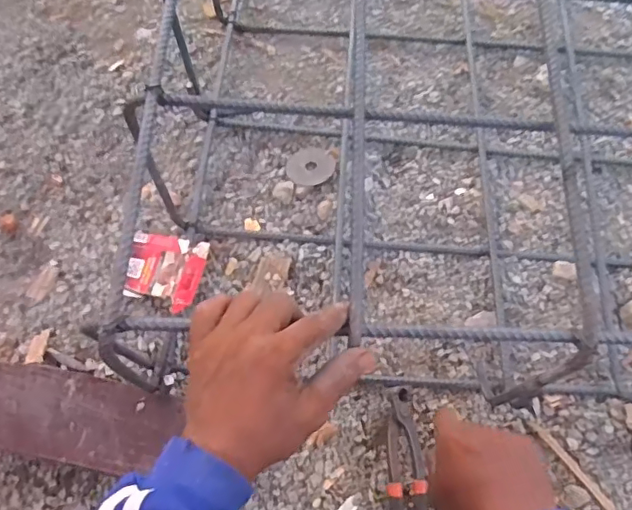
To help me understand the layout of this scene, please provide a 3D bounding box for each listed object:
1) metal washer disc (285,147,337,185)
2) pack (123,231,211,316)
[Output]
[{"bbox_3d":[-0.007,-0.119,0.762,0.064,0.004,0.065,-4,57,7],"label":"metal washer disc"},{"bbox_3d":[-0.183,0.019,0.688,0.095,0.037,0.091,11,70,4],"label":"pack"}]

